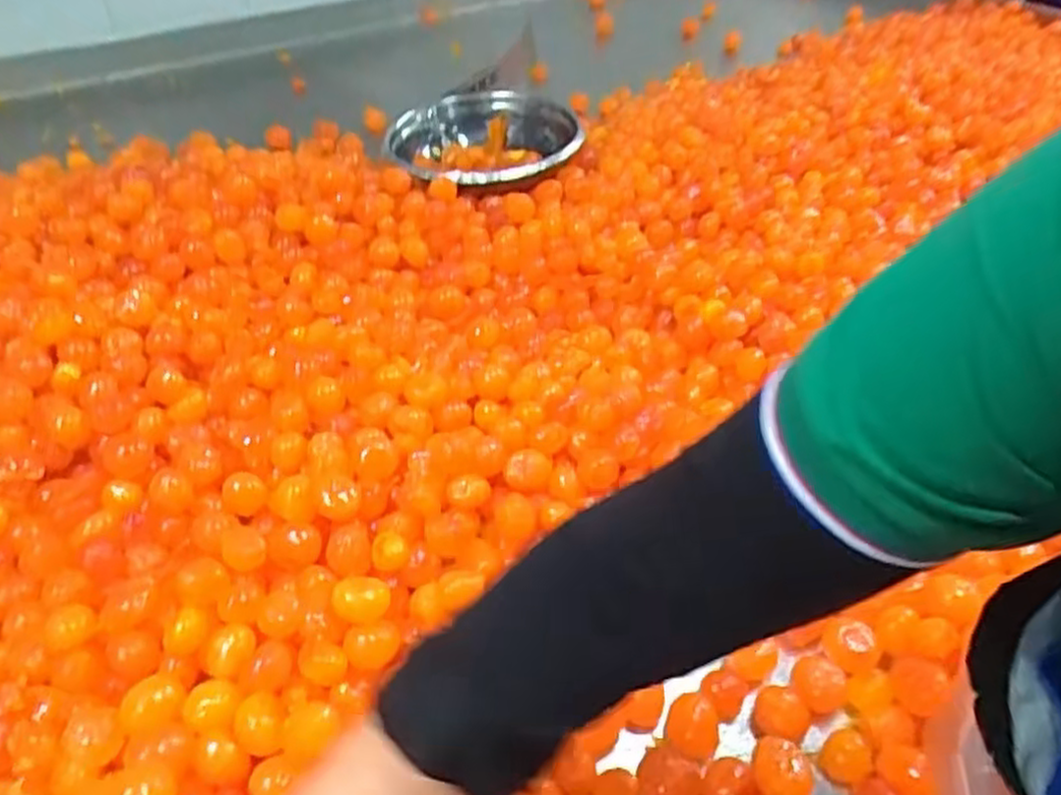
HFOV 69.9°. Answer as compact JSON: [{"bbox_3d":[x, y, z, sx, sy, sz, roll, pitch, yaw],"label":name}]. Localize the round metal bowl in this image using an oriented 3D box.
[{"bbox_3d":[-0.060,-0.289,0.908,0.223,0.077,0.215,1,42,-1],"label":"round metal bowl"}]

